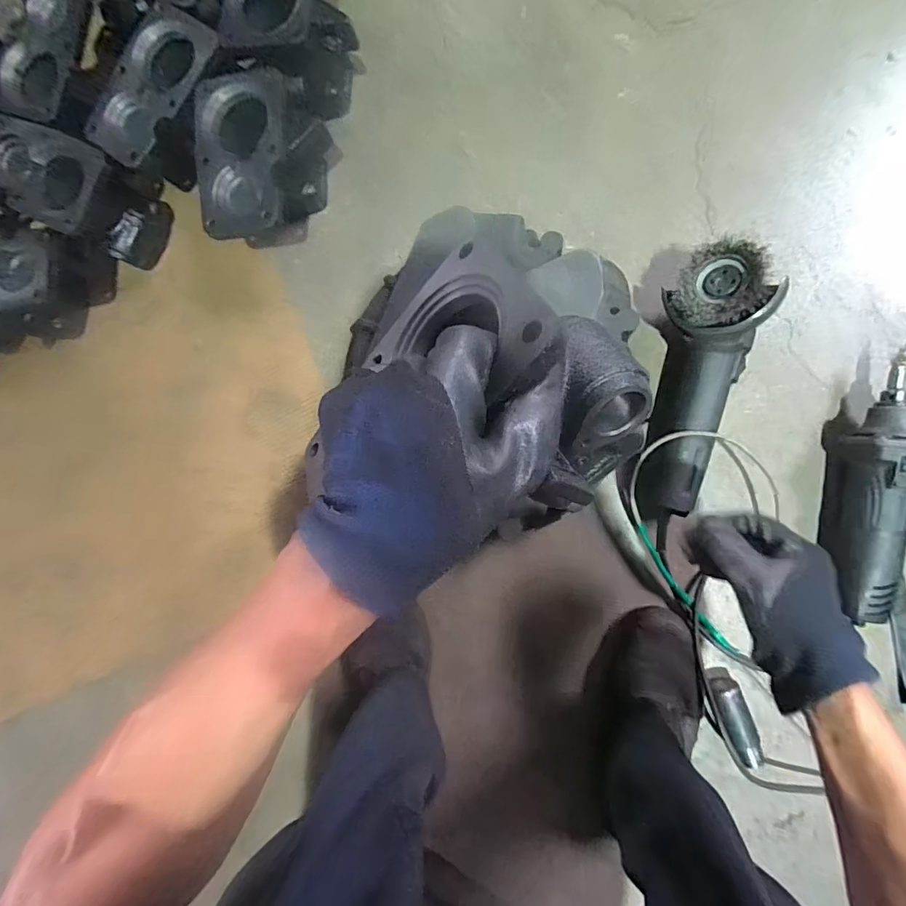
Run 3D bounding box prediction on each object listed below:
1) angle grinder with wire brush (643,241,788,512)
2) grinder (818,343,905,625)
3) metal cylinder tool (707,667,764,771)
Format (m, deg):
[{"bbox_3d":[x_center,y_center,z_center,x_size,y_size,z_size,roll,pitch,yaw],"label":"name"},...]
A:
[{"bbox_3d":[0.267,-0.071,0.489,0.101,0.119,0.279,10,89,9],"label":"angle grinder with wire brush"},{"bbox_3d":[0.458,0.034,0.484,0.063,0.069,0.289,10,89,9],"label":"grinder"},{"bbox_3d":[0.326,0.305,0.518,0.034,0.037,0.106,-18,85,8],"label":"metal cylinder tool"}]

